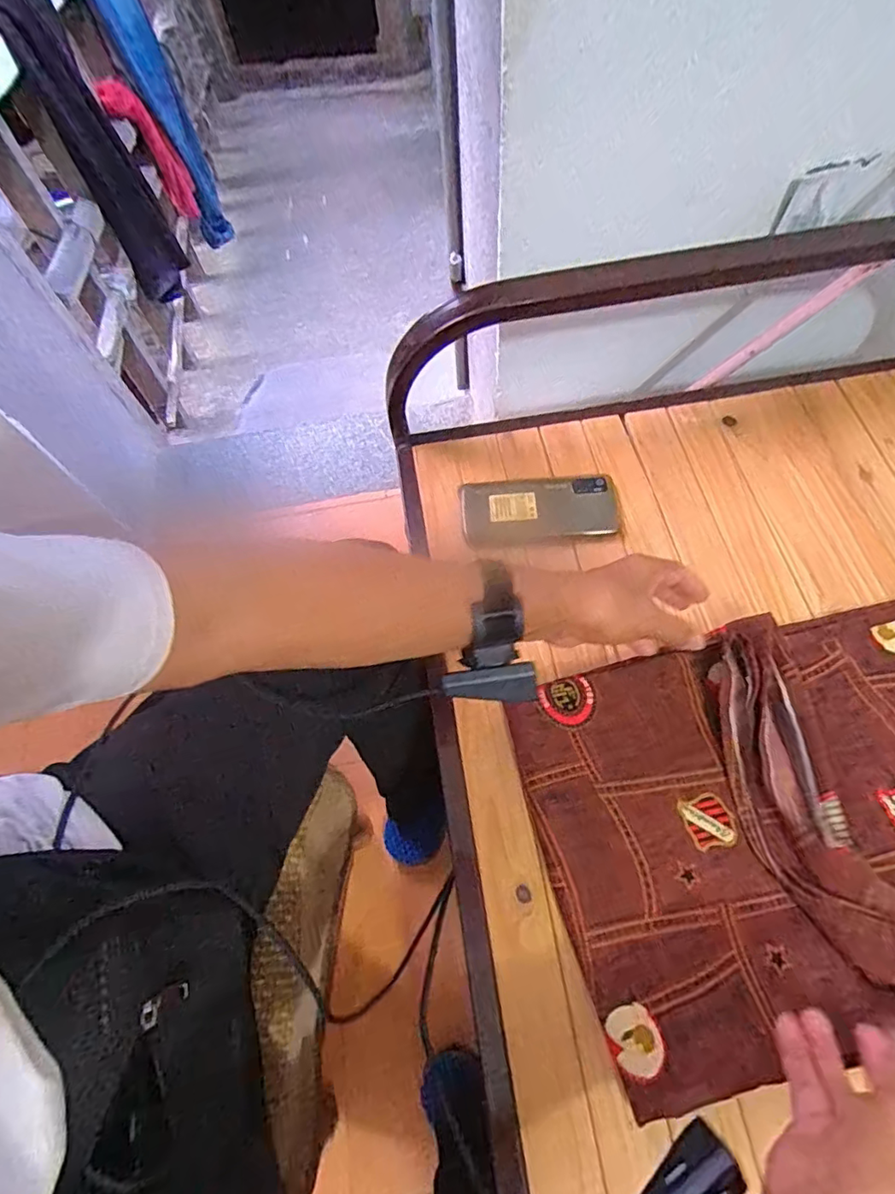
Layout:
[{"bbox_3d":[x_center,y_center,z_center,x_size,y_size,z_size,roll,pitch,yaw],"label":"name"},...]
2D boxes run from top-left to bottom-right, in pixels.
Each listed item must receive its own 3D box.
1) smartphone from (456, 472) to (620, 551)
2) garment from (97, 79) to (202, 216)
[{"bbox_3d":[0.098,-0.097,0.585,0.161,0.010,0.084,-6,64,0],"label":"smartphone"},{"bbox_3d":[-0.636,-0.960,1.229,0.092,0.365,0.067,-8,88,0],"label":"garment"}]

